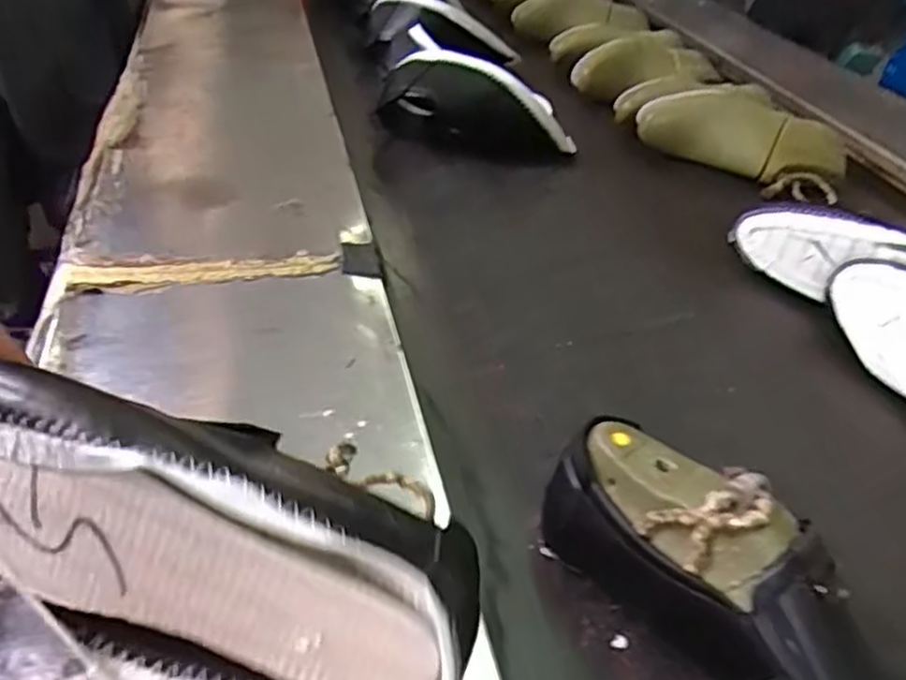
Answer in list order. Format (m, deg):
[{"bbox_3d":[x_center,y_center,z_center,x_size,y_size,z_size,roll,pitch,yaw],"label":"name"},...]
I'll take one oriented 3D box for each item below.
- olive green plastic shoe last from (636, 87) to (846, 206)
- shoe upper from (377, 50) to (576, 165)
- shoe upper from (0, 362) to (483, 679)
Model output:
[{"bbox_3d":[0.338,-0.240,0.861,0.244,0.087,0.076,19,37,15],"label":"olive green plastic shoe last"},{"bbox_3d":[0.034,-0.255,0.841,0.220,0.106,0.079,15,38,-11],"label":"shoe upper"},{"bbox_3d":[-0.111,0.075,0.293,0.241,0.103,0.083,21,41,16],"label":"shoe upper"}]

